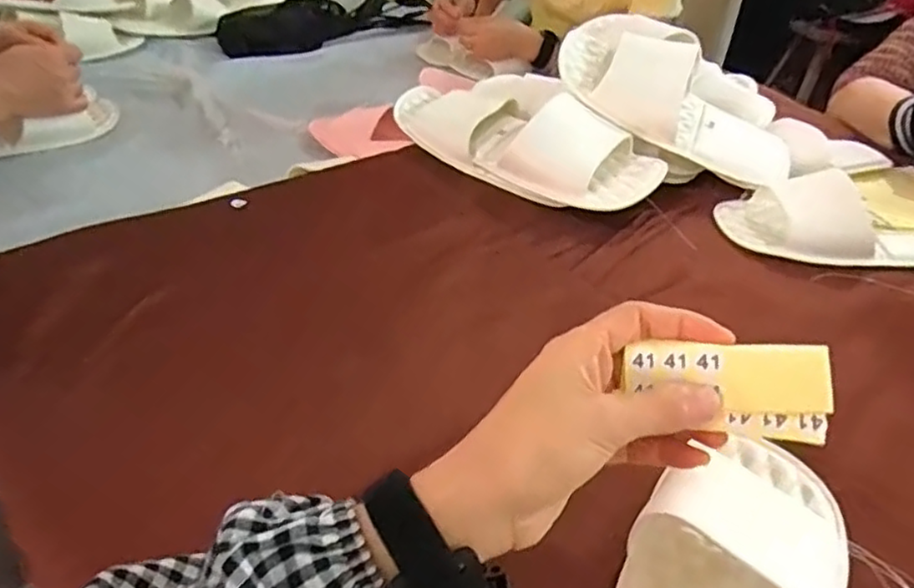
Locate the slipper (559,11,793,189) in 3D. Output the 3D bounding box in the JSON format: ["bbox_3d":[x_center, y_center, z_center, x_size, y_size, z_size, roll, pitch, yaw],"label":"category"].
[{"bbox_3d":[0.230,-0.199,0.685,0.259,0.085,0.123,36,42,-3],"label":"slipper"}]

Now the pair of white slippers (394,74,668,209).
[{"bbox_3d":[0.065,-0.168,0.682,0.293,0.081,0.110,26,43,22],"label":"pair of white slippers"}]

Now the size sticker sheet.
[{"bbox_3d":[0.119,0.042,0.298,0.083,0.004,0.040,0,78,19],"label":"size sticker sheet"}]

